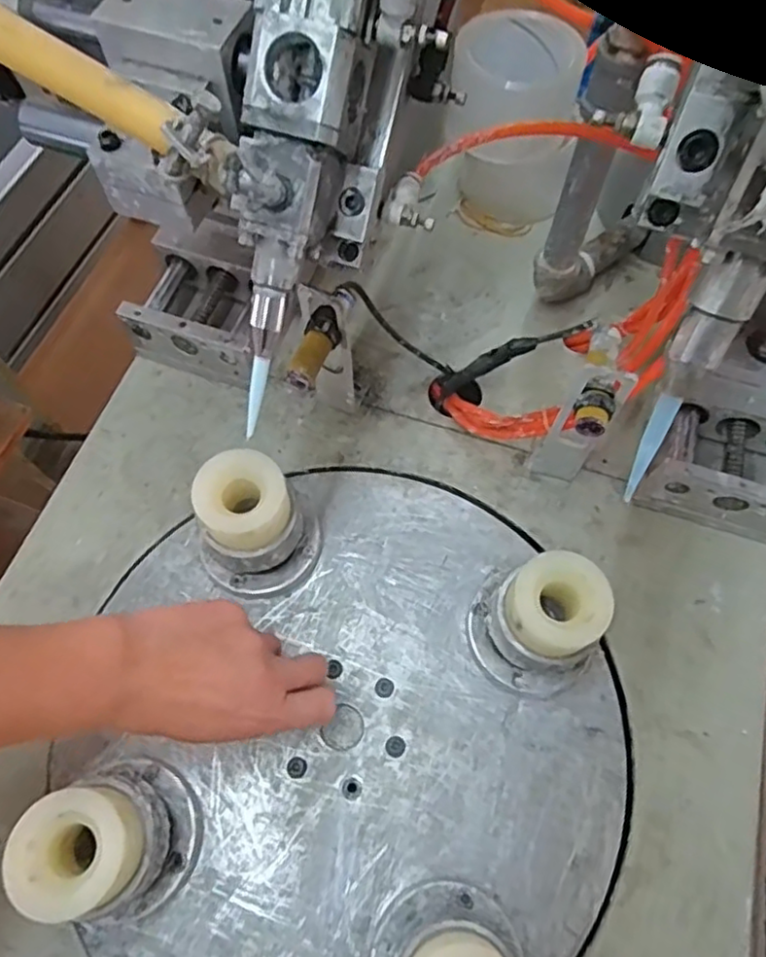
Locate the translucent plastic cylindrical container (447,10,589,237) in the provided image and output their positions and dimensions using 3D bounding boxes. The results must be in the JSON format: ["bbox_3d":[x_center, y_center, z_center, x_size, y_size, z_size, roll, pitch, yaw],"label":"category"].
[{"bbox_3d":[0.105,-0.287,0.524,0.103,0.125,0.103,1,65,-1],"label":"translucent plastic cylindrical container"}]

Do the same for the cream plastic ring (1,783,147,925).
[{"bbox_3d":[-0.142,0.174,0.301,0.051,0.032,0.051,1,65,-1],"label":"cream plastic ring"}]

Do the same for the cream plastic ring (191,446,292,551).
[{"bbox_3d":[-0.082,0.013,0.375,0.050,0.031,0.052,1,65,-1],"label":"cream plastic ring"}]

